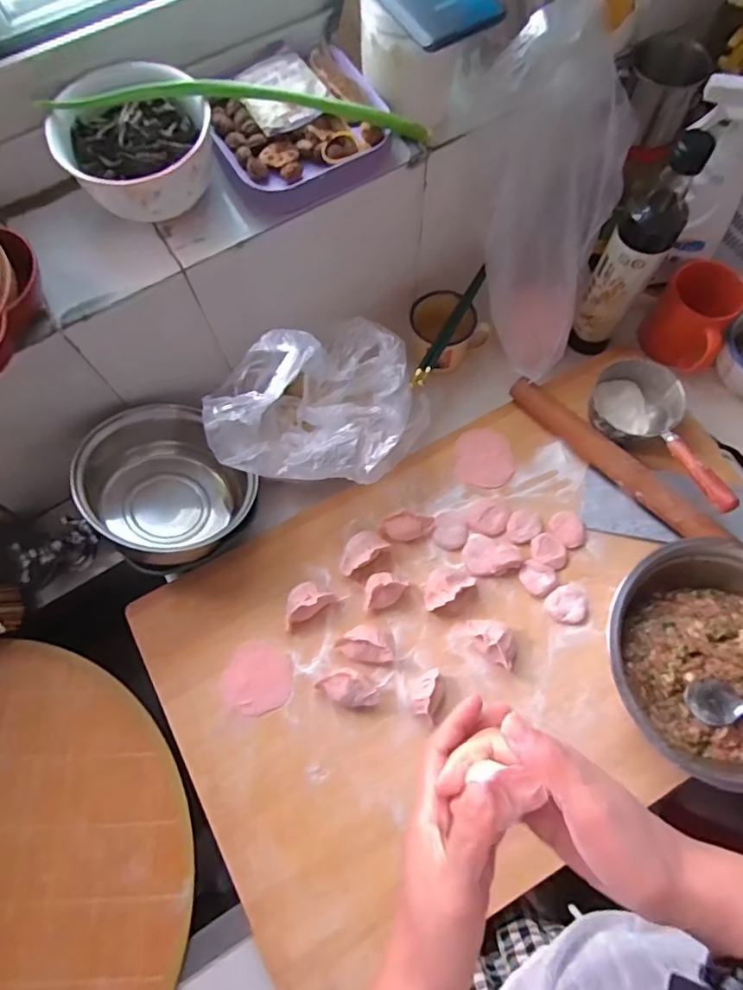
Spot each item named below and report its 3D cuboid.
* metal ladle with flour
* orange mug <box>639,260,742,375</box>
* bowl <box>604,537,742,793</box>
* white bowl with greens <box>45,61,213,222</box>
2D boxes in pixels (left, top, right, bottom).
[{"bbox_3d":[0.300,-0.060,0.578,0.095,0.061,0.196,-16,57,-3],"label":"metal ladle with flour"},{"bbox_3d":[0.375,-0.206,0.648,0.083,0.106,0.080,0,70,1],"label":"orange mug"},{"bbox_3d":[0.317,0.148,0.505,0.198,0.074,0.201,0,70,1],"label":"bowl"},{"bbox_3d":[-0.185,-0.279,0.443,0.116,0.062,0.099,-28,74,-6],"label":"white bowl with greens"}]

